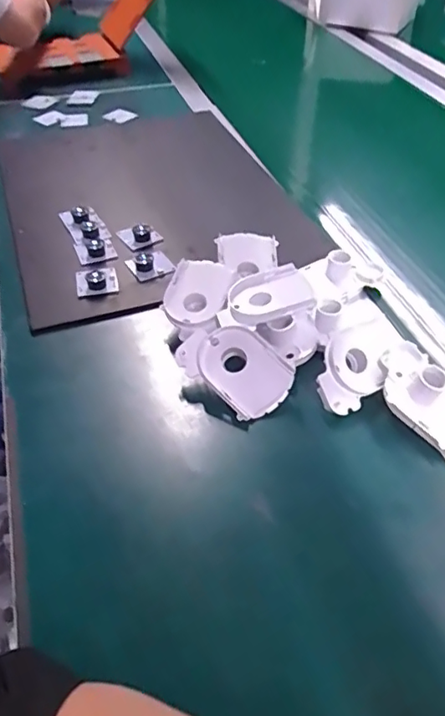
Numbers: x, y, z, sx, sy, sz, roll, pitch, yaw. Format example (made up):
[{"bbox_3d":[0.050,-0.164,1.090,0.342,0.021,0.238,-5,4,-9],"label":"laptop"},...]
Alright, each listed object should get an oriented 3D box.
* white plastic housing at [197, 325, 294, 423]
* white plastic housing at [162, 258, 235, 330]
[{"bbox_3d":[0.020,0.013,0.525,0.088,0.025,0.066,42,82,15],"label":"white plastic housing"},{"bbox_3d":[-0.027,-0.071,0.587,0.064,0.013,0.082,9,62,9],"label":"white plastic housing"}]

